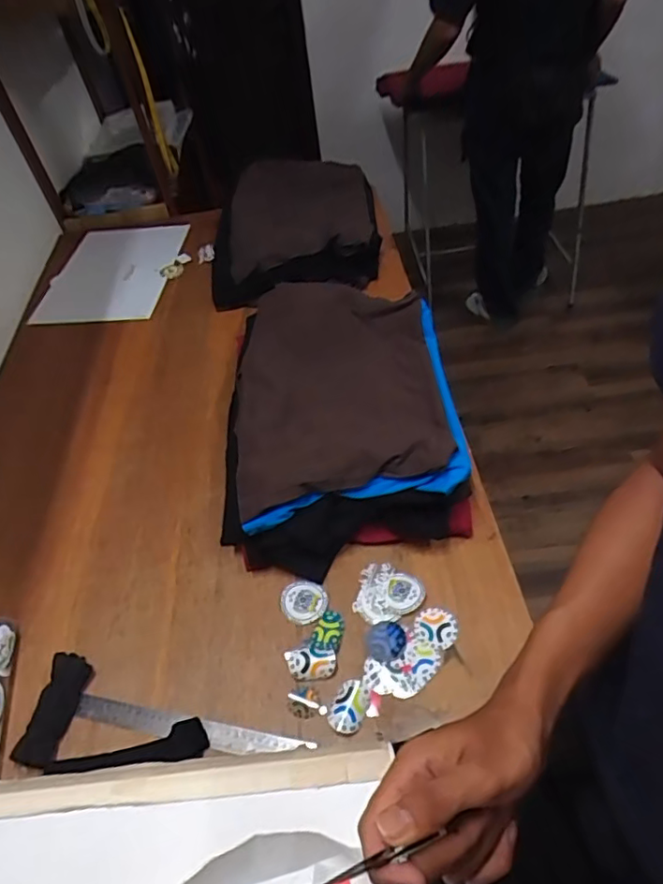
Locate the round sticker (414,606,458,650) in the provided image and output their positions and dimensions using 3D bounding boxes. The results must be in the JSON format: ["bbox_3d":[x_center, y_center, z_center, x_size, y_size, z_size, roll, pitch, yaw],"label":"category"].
[{"bbox_3d":[0.135,0.237,0.725,0.051,0.004,0.055,-4,49,4],"label":"round sticker"}]

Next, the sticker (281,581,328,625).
[{"bbox_3d":[-0.037,0.214,0.762,0.061,0.005,0.058,-1,54,1],"label":"sticker"}]

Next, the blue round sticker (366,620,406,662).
[{"bbox_3d":[0.070,0.252,0.719,0.049,0.004,0.050,-4,49,4],"label":"blue round sticker"}]

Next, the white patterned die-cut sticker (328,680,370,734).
[{"bbox_3d":[0.020,0.309,0.664,0.042,0.013,0.058,19,54,22],"label":"white patterned die-cut sticker"}]

